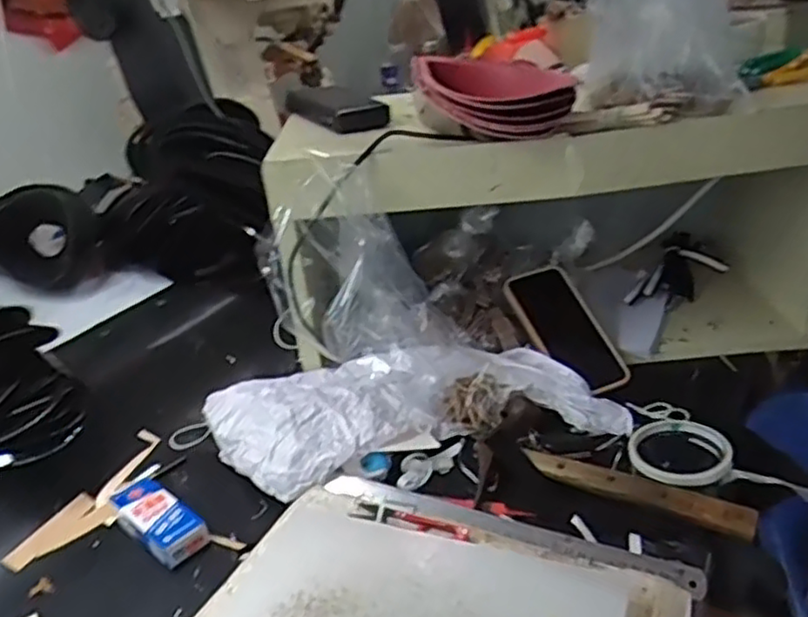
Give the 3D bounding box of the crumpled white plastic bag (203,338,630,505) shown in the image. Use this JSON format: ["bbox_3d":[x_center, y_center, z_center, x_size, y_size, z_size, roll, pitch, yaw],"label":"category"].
[{"bbox_3d":[0.008,0.092,0.690,0.413,0.058,0.164,-7,26,-2],"label":"crumpled white plastic bag"}]

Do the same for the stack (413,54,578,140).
[{"bbox_3d":[0.086,-0.221,0.718,0.129,0.053,0.226,-7,26,-2],"label":"stack"}]

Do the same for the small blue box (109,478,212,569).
[{"bbox_3d":[-0.219,0.188,0.622,0.048,0.024,0.111,-28,33,-37],"label":"small blue box"}]

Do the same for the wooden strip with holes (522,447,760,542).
[{"bbox_3d":[0.193,0.153,0.588,0.187,0.013,0.026,12,67,29],"label":"wooden strip with holes"}]

